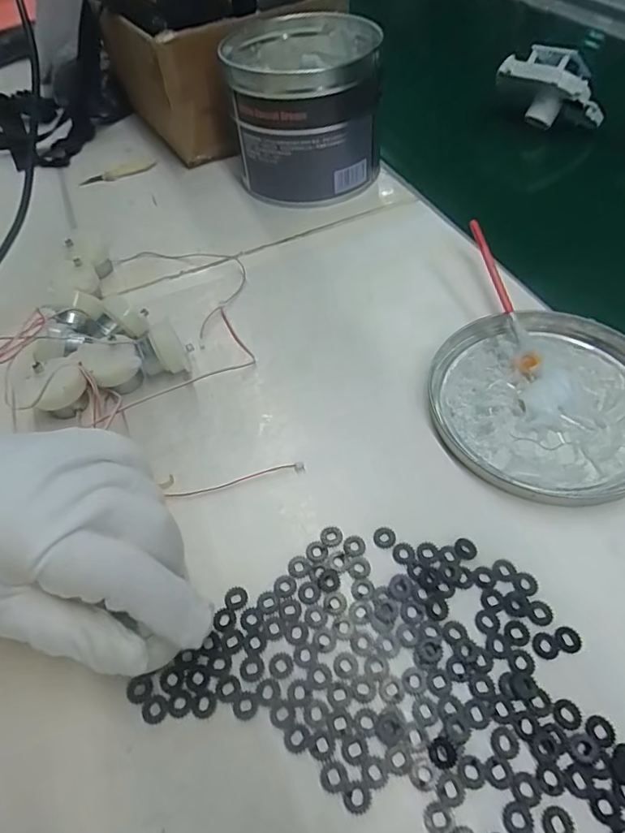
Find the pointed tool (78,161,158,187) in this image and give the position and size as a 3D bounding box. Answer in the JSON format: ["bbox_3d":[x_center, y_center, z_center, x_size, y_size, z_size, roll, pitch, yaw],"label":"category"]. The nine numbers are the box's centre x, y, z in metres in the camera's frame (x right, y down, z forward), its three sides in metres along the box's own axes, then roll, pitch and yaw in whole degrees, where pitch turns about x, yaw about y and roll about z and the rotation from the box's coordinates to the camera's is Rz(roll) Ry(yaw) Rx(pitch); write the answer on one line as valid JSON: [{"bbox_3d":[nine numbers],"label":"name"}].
[{"bbox_3d":[-0.189,-0.236,0.484,0.075,0.008,0.014,-17,53,-9],"label":"pointed tool"}]

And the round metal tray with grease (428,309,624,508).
[{"bbox_3d":[0.135,-0.012,0.285,0.127,0.014,0.126,-2,52,2],"label":"round metal tray with grease"}]

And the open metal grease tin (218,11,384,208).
[{"bbox_3d":[-0.006,-0.261,0.430,0.122,0.101,0.129,-2,52,2],"label":"open metal grease tin"}]

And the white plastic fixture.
[{"bbox_3d":[0.229,-0.311,0.482,0.102,0.063,0.045,16,55,15],"label":"white plastic fixture"}]

